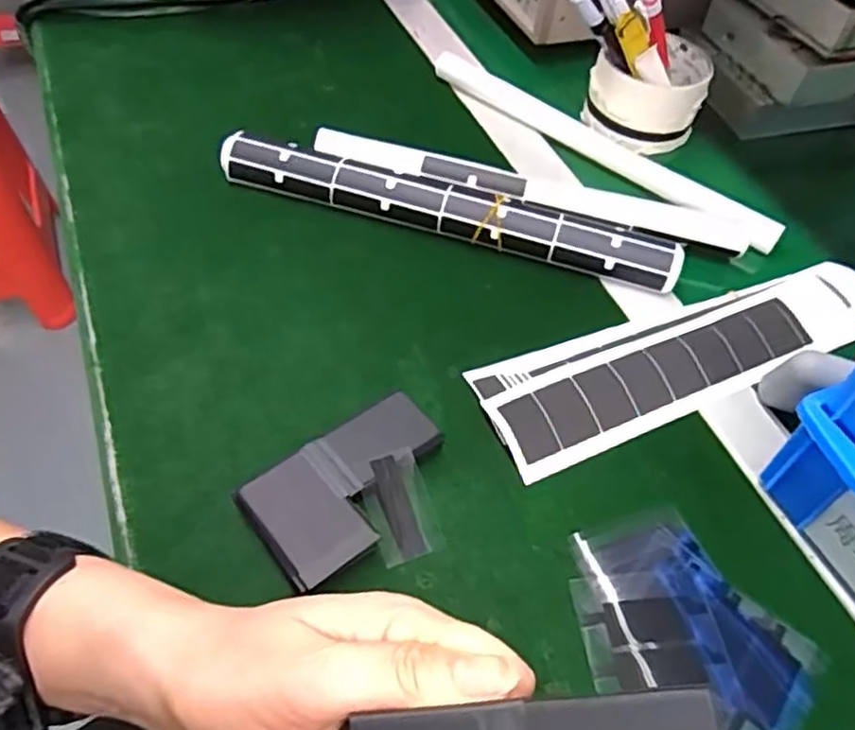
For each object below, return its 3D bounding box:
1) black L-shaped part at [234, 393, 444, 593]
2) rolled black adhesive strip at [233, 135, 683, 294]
[{"bbox_3d":[-0.033,0.058,0.334,0.097,0.019,0.057,-31,60,-26],"label":"black L-shaped part"},{"bbox_3d":[0.012,-0.100,0.458,0.294,0.027,0.030,16,52,7],"label":"rolled black adhesive strip"}]

